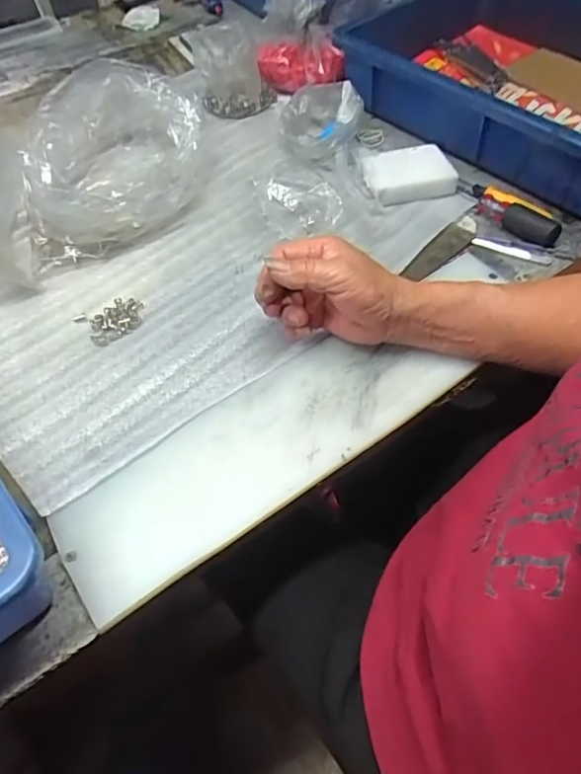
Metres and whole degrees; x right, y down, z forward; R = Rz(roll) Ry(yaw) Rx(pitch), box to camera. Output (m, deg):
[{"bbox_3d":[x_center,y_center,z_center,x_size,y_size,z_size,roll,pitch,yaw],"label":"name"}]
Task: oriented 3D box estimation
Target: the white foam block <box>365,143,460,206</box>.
[{"bbox_3d":[0.114,-0.207,0.540,0.081,0.027,0.058,-11,55,-6],"label":"white foam block"}]

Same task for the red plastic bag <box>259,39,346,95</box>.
[{"bbox_3d":[0.011,-0.380,0.656,0.100,0.045,0.053,-7,55,-3],"label":"red plastic bag"}]

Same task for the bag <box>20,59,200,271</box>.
[{"bbox_3d":[-0.162,-0.221,0.530,0.152,0.080,0.206,-3,55,0],"label":"bag"}]

